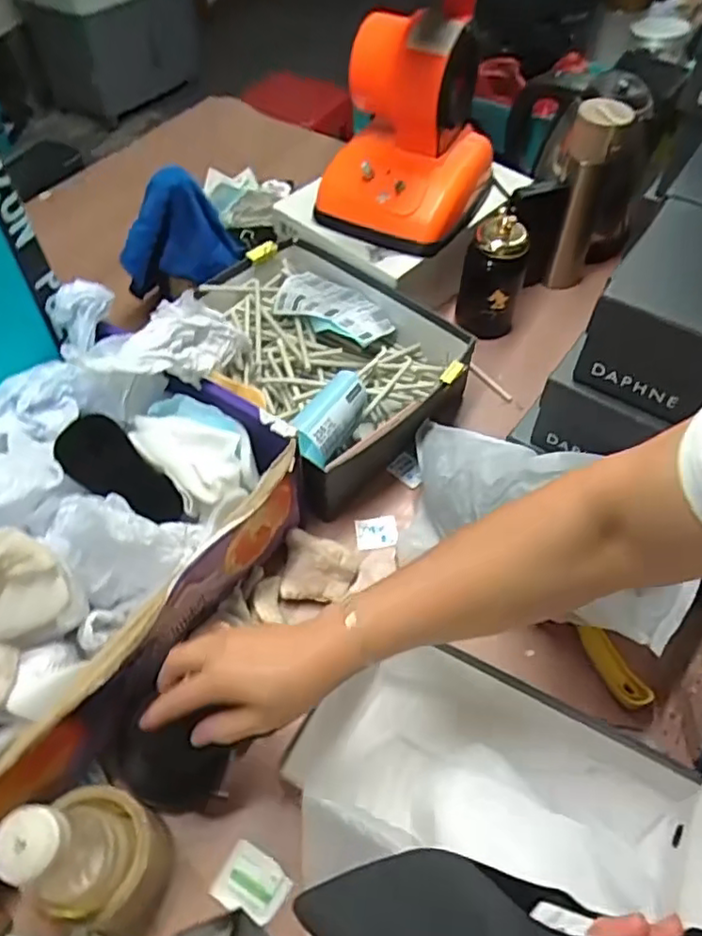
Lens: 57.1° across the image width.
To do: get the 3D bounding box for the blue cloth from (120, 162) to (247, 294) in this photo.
[{"bbox_3d":[-0.215,-0.289,0.801,0.151,0.130,0.072,-21,58,-15],"label":"blue cloth"}]

